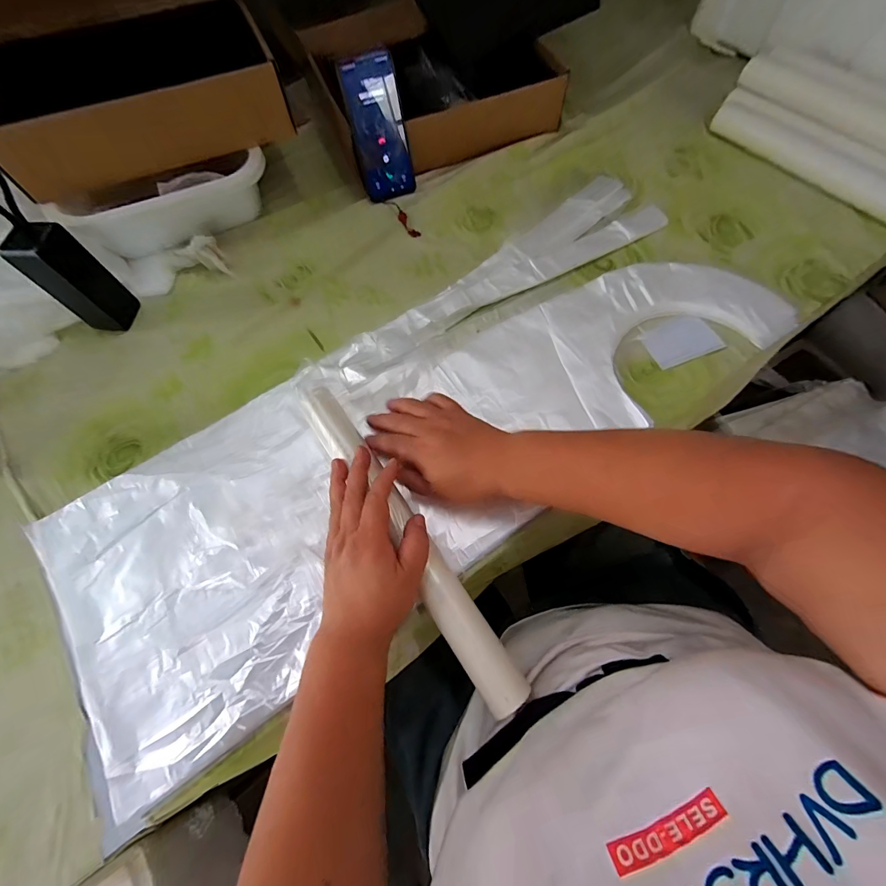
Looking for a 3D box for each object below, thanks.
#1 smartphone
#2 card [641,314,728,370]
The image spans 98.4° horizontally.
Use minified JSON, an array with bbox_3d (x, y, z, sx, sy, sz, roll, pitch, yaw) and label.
[{"bbox_3d":[-0.092,-0.455,0.561,0.082,0.162,0.016,-19,48,-7],"label":"smartphone"},{"bbox_3d":[0.297,-0.128,0.477,0.084,0.004,0.057,-21,73,-2],"label":"card"}]

